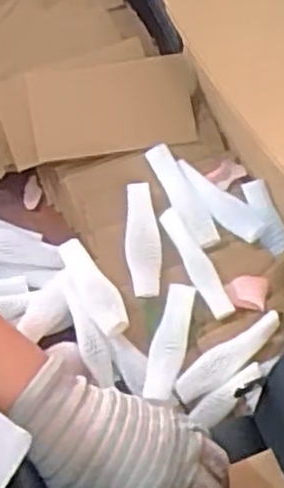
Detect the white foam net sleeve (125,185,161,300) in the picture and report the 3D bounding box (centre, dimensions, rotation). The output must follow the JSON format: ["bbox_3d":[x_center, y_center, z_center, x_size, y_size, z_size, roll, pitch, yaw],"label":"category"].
[{"bbox_3d":[0.001,-0.004,0.633,0.028,0.010,0.096,0,65,0],"label":"white foam net sleeve"}]

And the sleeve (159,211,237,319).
[{"bbox_3d":[0.044,0.015,0.626,0.019,0.014,0.096,-24,68,-11],"label":"sleeve"}]

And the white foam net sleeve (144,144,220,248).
[{"bbox_3d":[0.033,-0.040,0.650,0.024,0.008,0.096,-28,68,-12],"label":"white foam net sleeve"}]

